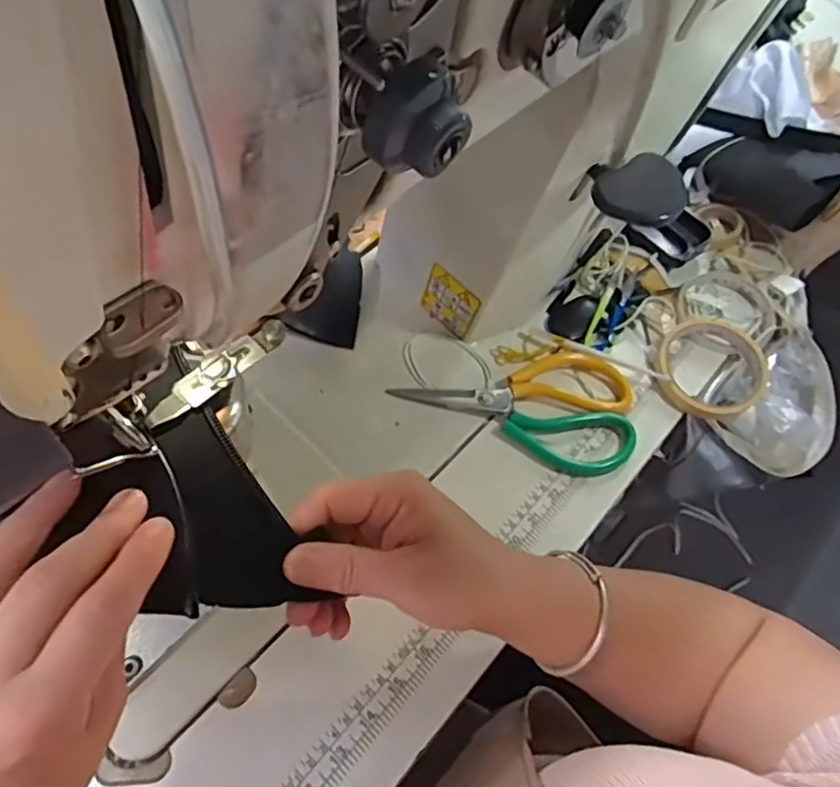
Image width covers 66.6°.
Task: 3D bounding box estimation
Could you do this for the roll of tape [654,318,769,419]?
[{"bbox_3d":[0.247,-0.026,0.540,0.095,0.021,0.094,3,59,-4],"label":"roll of tape"}]

